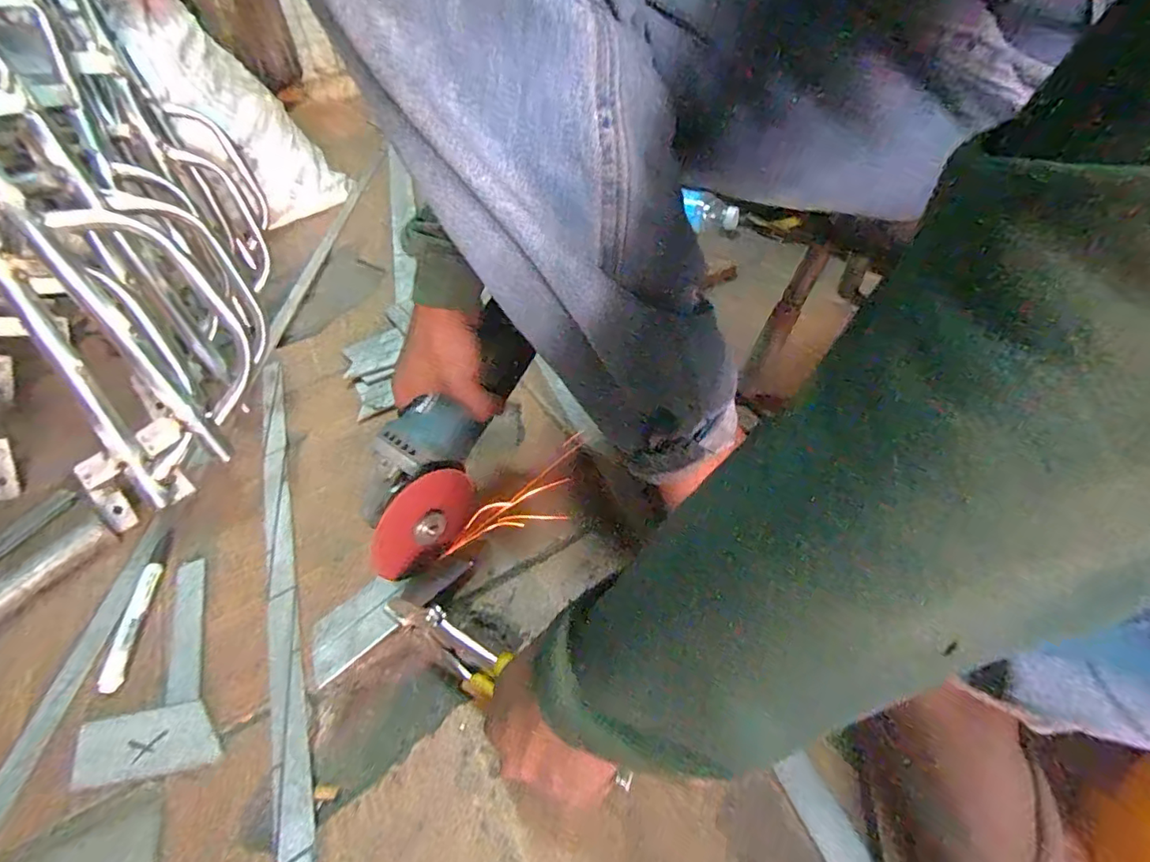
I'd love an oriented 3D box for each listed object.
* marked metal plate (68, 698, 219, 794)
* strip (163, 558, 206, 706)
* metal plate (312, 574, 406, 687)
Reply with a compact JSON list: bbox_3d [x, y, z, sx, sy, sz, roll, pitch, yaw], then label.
[{"bbox_3d":[-0.308,0.224,0.398,0.103,0.004,0.047,-10,43,-4],"label":"marked metal plate"},{"bbox_3d":[-0.326,0.161,0.462,0.025,0.004,0.139,-20,45,-14],"label":"strip"},{"bbox_3d":[-0.167,0.147,0.423,0.046,0.005,0.084,33,50,27],"label":"metal plate"}]

